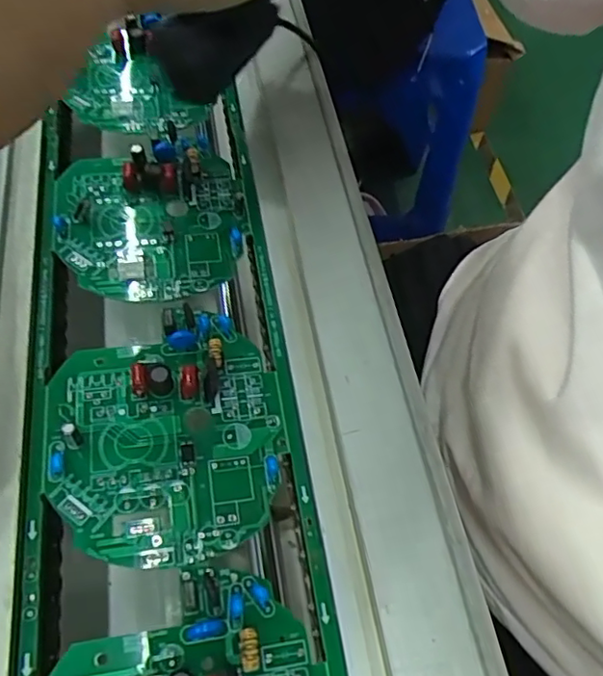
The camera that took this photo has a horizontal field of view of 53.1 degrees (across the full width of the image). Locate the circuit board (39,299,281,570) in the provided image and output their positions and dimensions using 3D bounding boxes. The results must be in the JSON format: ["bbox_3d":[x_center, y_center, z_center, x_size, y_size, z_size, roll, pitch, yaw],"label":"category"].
[{"bbox_3d":[-0.049,0.032,0.217,0.080,0.013,0.091,-7,60,-8],"label":"circuit board"}]

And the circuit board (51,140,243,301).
[{"bbox_3d":[-0.067,-0.056,0.264,0.078,0.011,0.082,-8,59,-8],"label":"circuit board"}]

